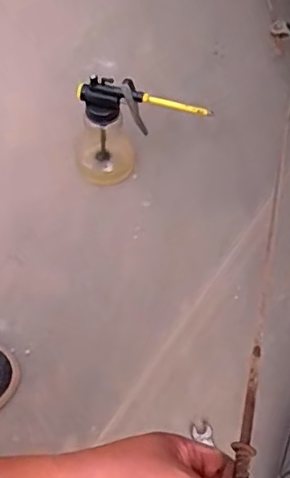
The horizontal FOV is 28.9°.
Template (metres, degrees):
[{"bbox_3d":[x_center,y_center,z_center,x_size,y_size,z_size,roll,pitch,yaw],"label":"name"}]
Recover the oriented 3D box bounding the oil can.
[{"bbox_3d":[-0.011,-0.142,0.710,0.157,0.148,0.077,-1,63,-3],"label":"oil can"}]

